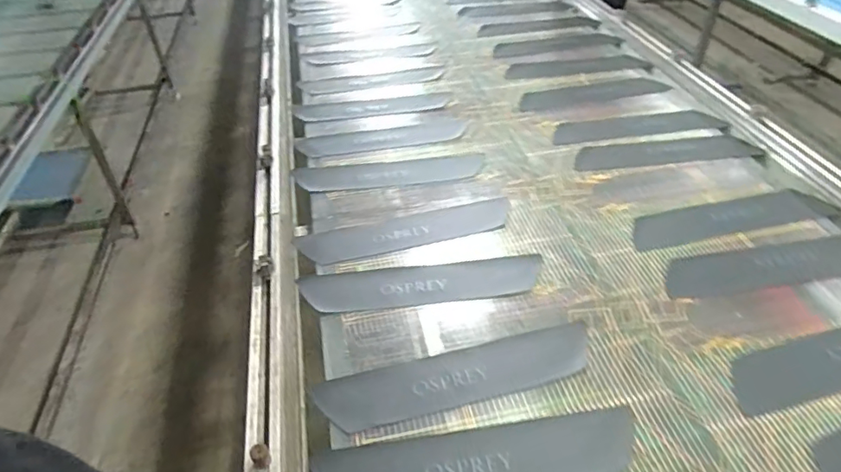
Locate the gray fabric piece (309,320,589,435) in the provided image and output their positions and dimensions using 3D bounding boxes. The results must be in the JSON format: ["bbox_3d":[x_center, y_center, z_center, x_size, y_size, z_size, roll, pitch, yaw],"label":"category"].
[{"bbox_3d":[0.066,0.229,0.893,0.463,0.014,0.103,-12,43,-10],"label":"gray fabric piece"}]

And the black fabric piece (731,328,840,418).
[{"bbox_3d":[0.719,0.198,0.909,0.463,0.008,0.103,-11,41,-11],"label":"black fabric piece"}]

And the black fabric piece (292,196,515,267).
[{"bbox_3d":[-0.026,-0.011,1.177,0.465,0.006,0.105,-11,41,-11],"label":"black fabric piece"}]

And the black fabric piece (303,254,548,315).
[{"bbox_3d":[0.006,0.092,1.060,0.463,0.014,0.113,-7,40,-6],"label":"black fabric piece"}]

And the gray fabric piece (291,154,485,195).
[{"bbox_3d":[-0.073,-0.154,1.342,0.468,0.015,0.110,-6,40,-5],"label":"gray fabric piece"}]

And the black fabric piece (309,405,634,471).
[{"bbox_3d":[0.085,0.327,0.785,0.465,0.008,0.102,-6,40,-5],"label":"black fabric piece"}]

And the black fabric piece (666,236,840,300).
[{"bbox_3d":[0.713,0.058,1.086,0.494,0.006,0.103,-7,44,-10],"label":"black fabric piece"}]

